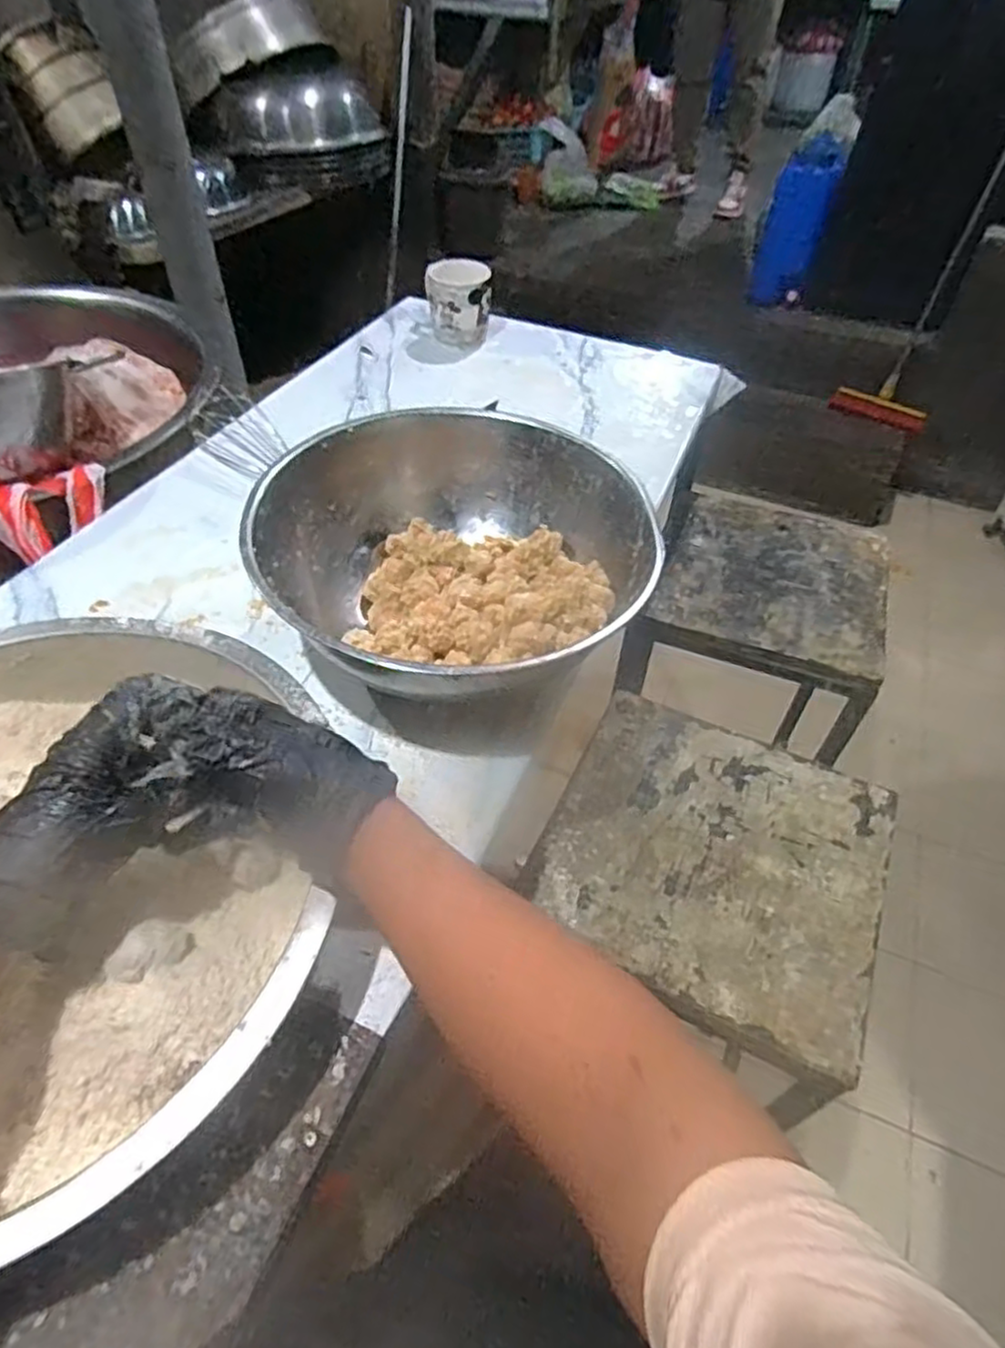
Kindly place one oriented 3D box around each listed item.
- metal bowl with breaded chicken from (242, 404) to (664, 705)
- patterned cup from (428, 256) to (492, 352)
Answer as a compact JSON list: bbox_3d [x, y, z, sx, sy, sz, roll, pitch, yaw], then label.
[{"bbox_3d":[-0.040,-0.104,0.598,0.291,0.103,0.279,1,49,-1],"label":"metal bowl with breaded chicken"},{"bbox_3d":[-0.061,-0.527,1.007,0.086,0.098,0.076,-1,49,-4],"label":"patterned cup"}]

